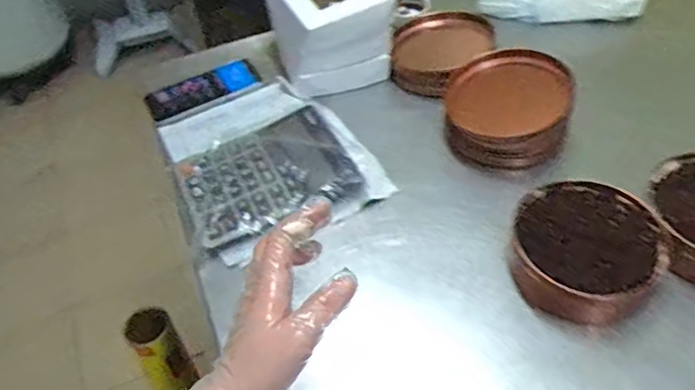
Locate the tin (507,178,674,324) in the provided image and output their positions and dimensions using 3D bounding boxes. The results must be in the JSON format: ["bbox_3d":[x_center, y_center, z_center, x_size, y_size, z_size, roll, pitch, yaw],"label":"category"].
[{"bbox_3d":[0.249,0.056,0.641,0.144,0.051,0.156,-3,48,3],"label":"tin"}]

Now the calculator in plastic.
[{"bbox_3d":[-0.101,-0.019,0.742,0.197,0.039,0.162,-24,51,-16],"label":"calculator in plastic"}]

